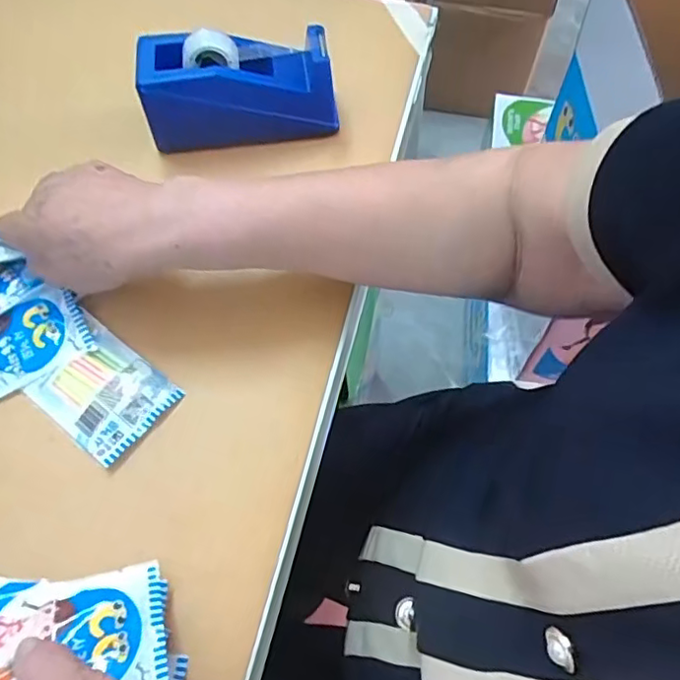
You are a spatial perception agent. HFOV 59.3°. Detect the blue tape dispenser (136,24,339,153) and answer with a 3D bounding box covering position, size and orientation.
[{"bbox_3d":[-0.079,-0.198,0.469,0.142,0.072,0.049,-6,64,-3],"label":"blue tape dispenser"}]

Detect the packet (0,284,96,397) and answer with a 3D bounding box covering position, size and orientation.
[{"bbox_3d":[-0.222,0.006,0.398,0.099,0.013,0.058,-28,66,-15],"label":"packet"}]

